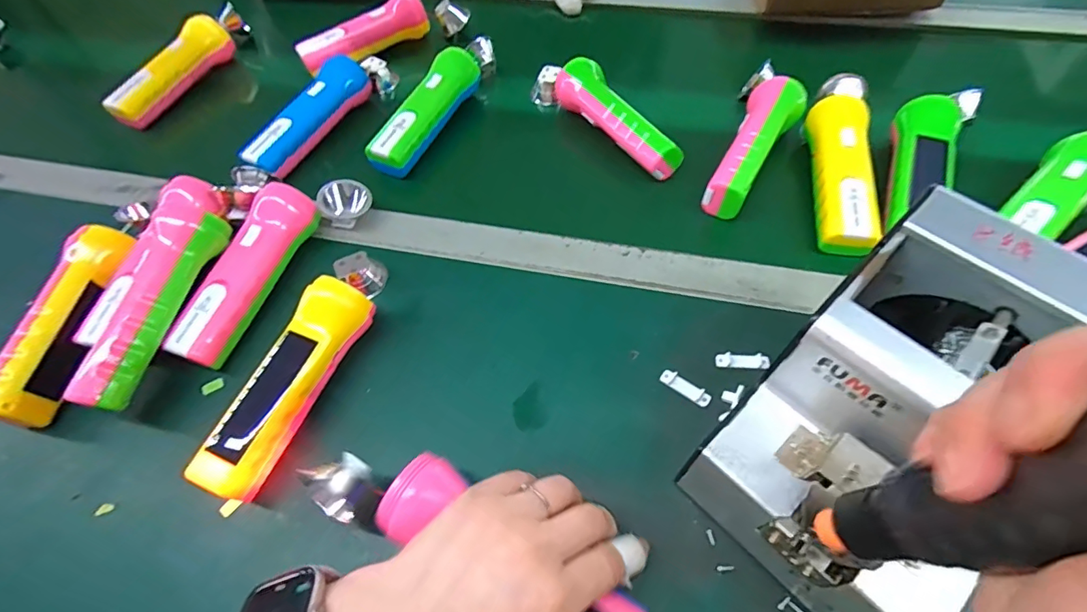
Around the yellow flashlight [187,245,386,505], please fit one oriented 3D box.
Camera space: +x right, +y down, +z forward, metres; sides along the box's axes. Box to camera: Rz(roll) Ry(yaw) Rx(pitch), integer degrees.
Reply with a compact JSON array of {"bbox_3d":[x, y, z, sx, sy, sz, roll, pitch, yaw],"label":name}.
[{"bbox_3d":[-0.172,0.040,0.358,0.050,0.045,0.195,16,61,12],"label":"yellow flashlight"}]

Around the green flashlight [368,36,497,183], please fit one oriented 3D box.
[{"bbox_3d":[-0.109,-0.212,0.506,0.040,0.039,0.200,23,63,16],"label":"green flashlight"}]

